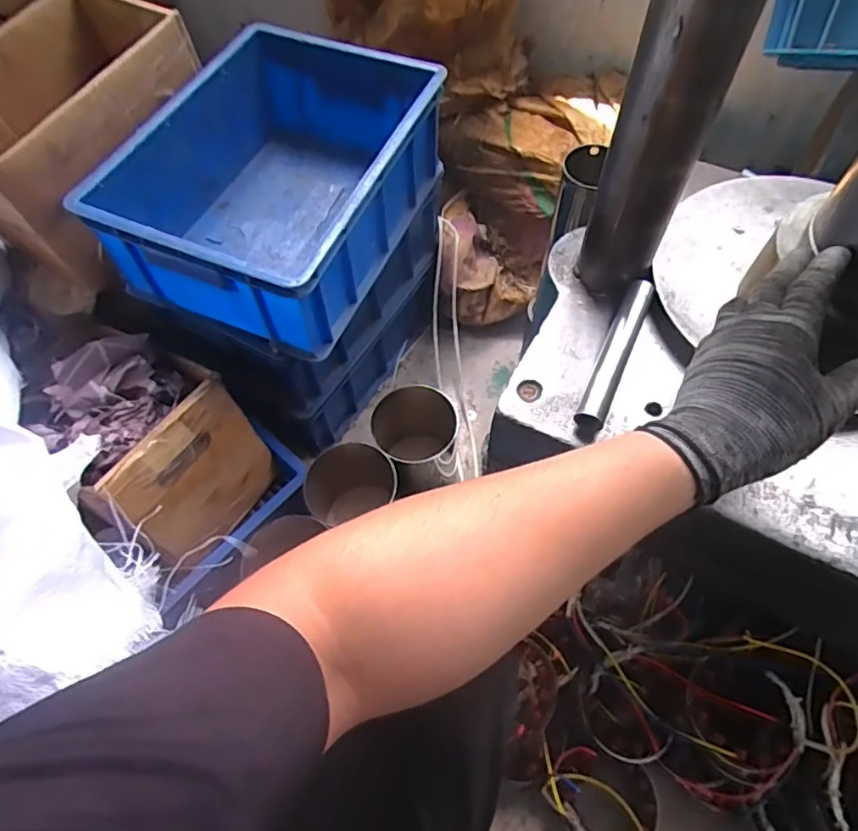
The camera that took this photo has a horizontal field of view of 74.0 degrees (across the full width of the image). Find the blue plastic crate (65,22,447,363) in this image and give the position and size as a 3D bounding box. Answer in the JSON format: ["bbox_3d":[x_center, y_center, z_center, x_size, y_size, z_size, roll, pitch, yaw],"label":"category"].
[{"bbox_3d":[-0.180,-0.304,0.735,0.294,0.150,0.416,19,63,12],"label":"blue plastic crate"}]

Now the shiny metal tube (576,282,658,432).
[{"bbox_3d":[0.159,-0.055,0.481,0.023,0.016,0.150,22,64,14],"label":"shiny metal tube"}]

